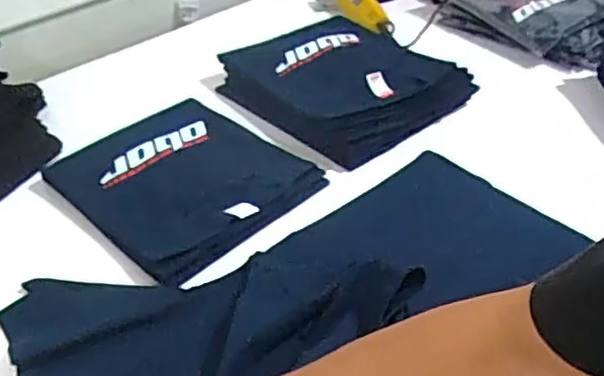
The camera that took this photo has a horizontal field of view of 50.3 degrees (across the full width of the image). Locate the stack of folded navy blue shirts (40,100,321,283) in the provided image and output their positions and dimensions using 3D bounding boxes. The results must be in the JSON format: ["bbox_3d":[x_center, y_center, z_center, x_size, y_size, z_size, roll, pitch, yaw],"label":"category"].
[{"bbox_3d":[-0.172,-0.021,0.949,0.323,0.031,0.299,30,48,35],"label":"stack of folded navy blue shirts"}]

